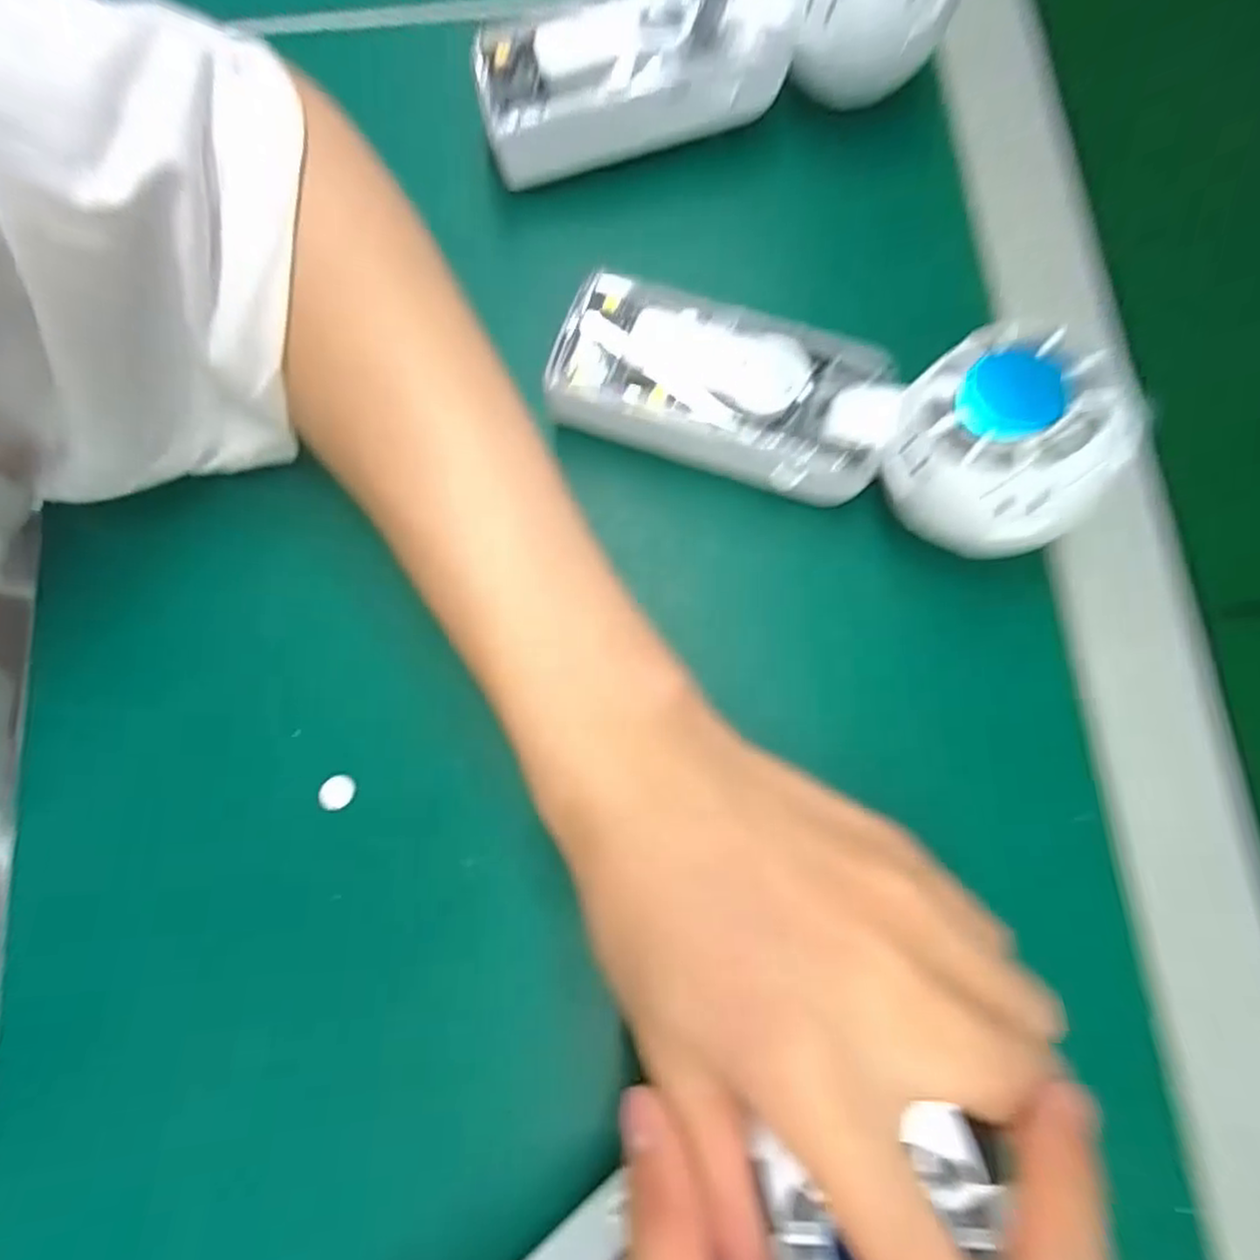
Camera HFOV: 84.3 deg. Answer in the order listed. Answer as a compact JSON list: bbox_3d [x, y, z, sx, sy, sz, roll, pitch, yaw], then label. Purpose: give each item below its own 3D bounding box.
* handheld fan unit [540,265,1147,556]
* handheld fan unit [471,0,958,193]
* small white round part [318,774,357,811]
[{"bbox_3d":[0.057,-0.071,0.219,0.168,0.042,0.055,17,79,16],"label":"handheld fan unit"},{"bbox_3d":[0.026,-0.210,0.243,0.161,0.054,0.048,-17,80,-4],"label":"handheld fan unit"},{"bbox_3d":[-0.094,0.052,0.222,0.012,0.004,0.010,-42,83,-8],"label":"small white round part"}]

